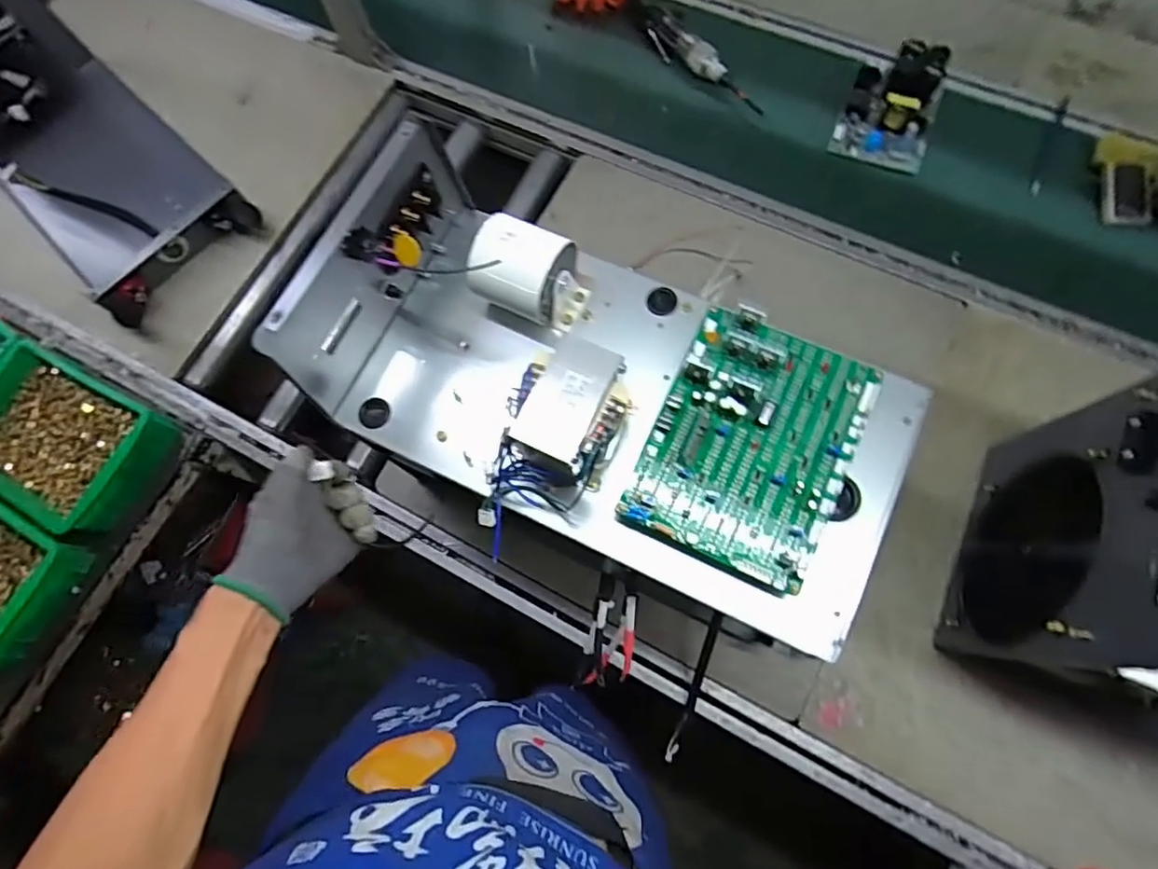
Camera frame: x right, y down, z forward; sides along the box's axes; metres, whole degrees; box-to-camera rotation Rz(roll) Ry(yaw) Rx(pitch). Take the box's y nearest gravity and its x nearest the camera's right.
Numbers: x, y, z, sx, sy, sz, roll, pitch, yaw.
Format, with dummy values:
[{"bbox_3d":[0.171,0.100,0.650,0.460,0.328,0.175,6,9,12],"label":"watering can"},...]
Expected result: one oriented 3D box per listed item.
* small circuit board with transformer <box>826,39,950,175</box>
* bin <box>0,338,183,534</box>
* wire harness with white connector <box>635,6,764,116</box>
[{"bbox_3d":[0.467,-0.495,0.888,0.133,0.050,0.179,20,76,10],"label":"small circuit board with transformer"},{"bbox_3d":[-0.693,0.009,0.812,0.249,0.083,0.182,26,78,11],"label":"bin"},{"bbox_3d":[0.189,-0.597,0.954,0.052,0.048,0.280,-40,75,-7],"label":"wire harness with white connector"}]

